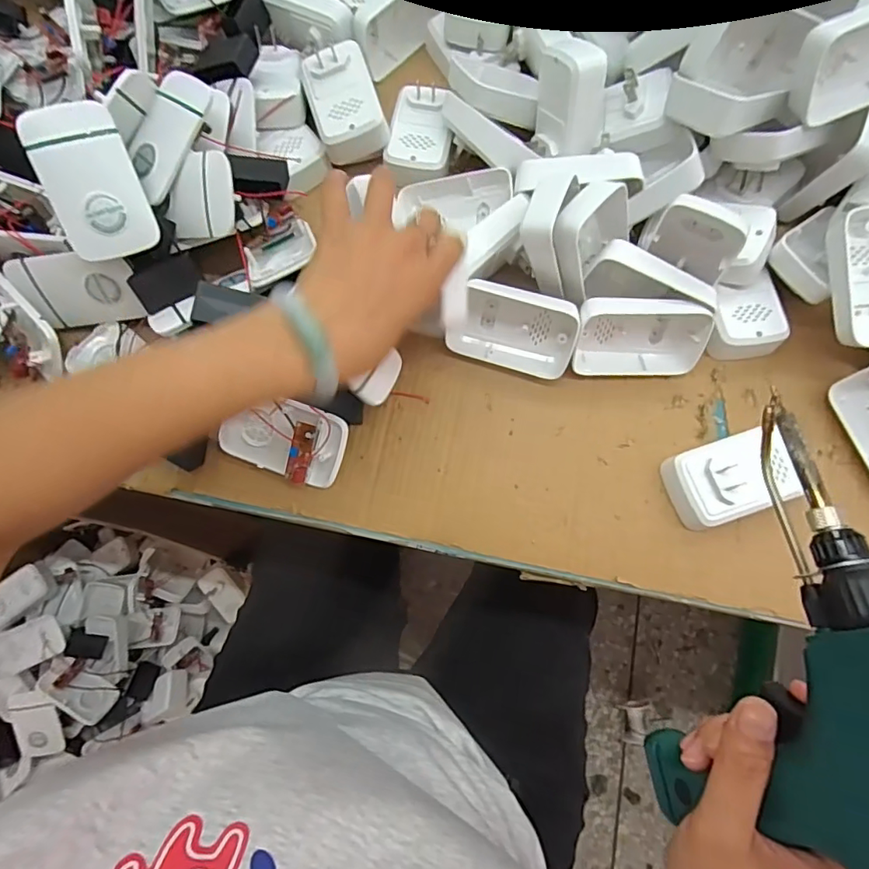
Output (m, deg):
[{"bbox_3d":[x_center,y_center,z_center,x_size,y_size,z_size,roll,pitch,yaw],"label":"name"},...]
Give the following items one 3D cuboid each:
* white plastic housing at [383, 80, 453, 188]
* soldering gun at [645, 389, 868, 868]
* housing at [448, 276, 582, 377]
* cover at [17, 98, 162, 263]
[{"bbox_3d":[-0.012,-0.260,0.456,0.055,0.028,0.086,8,77,3],"label":"white plastic housing"},{"bbox_3d":[0.163,0.084,0.239,0.050,0.144,0.177,10,77,3],"label":"soldering gun"},{"bbox_3d":[0.062,-0.080,0.407,0.091,0.059,0.026,18,34,5],"label":"housing"},{"bbox_3d":[-0.239,-0.177,0.368,0.060,0.014,0.101,-24,105,-16],"label":"cover"}]

